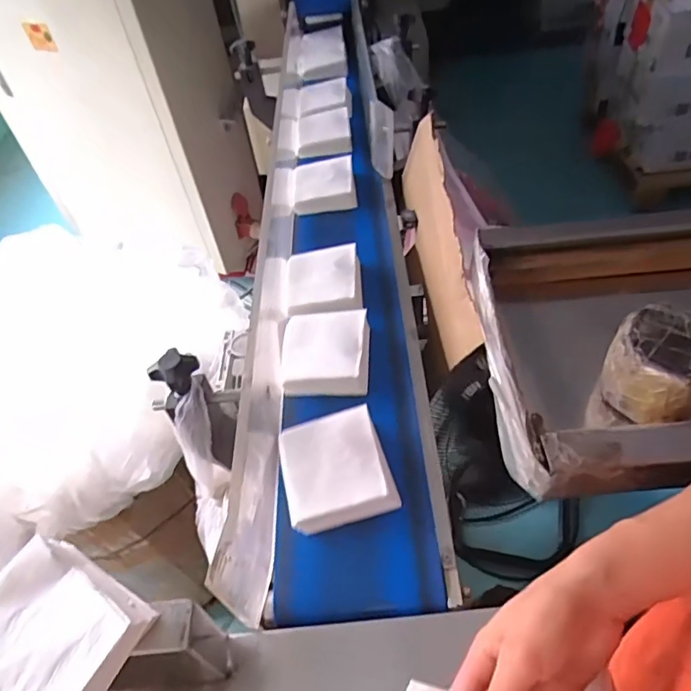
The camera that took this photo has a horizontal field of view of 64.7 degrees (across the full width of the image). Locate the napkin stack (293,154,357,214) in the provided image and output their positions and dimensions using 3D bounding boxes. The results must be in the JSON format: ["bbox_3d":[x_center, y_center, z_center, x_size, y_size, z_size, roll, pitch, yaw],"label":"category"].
[{"bbox_3d":[-0.032,-0.247,0.832,0.096,0.038,0.099,-6,48,1],"label":"napkin stack"}]

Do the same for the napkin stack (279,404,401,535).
[{"bbox_3d":[-0.009,0.115,0.514,0.097,0.042,0.096,-13,49,-5],"label":"napkin stack"}]

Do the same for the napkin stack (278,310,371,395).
[{"bbox_3d":[-0.023,0.007,0.606,0.095,0.039,0.093,-1,49,6],"label":"napkin stack"}]

